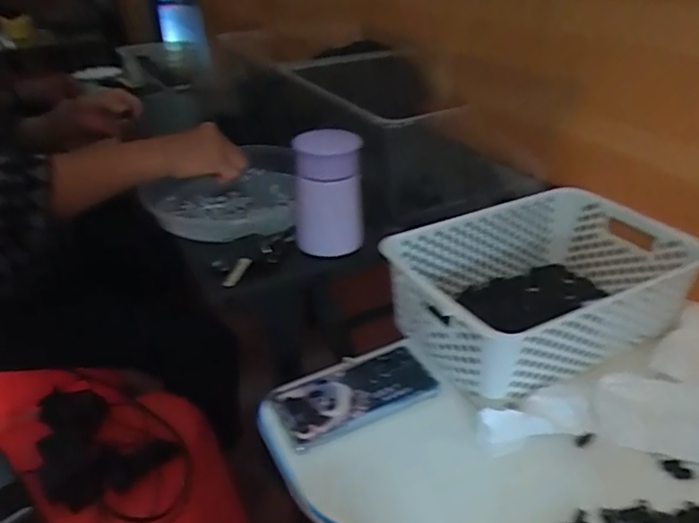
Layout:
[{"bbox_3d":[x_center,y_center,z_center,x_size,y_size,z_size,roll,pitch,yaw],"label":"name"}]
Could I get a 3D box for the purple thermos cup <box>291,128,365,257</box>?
[{"bbox_3d":[-0.025,-0.074,0.592,0.070,0.123,0.068,-8,33,-8],"label":"purple thermos cup"}]

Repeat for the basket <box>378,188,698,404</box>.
[{"bbox_3d":[0.214,0.024,0.610,0.307,0.101,0.207,-19,36,-23],"label":"basket"}]

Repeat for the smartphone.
[{"bbox_3d":[0.004,0.130,0.550,0.158,0.014,0.087,-18,36,-22],"label":"smartphone"}]

